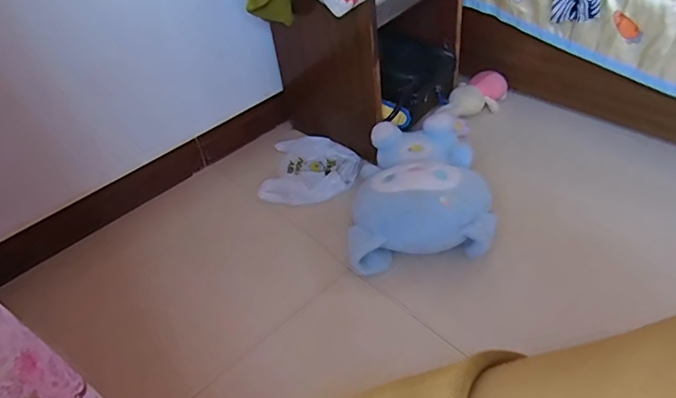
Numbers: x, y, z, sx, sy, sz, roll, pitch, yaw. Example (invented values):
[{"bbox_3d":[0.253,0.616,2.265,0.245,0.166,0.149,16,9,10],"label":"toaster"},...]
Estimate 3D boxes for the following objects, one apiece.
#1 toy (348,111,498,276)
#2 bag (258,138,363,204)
[{"bbox_3d":[0.199,-0.028,1.284,0.351,0.158,0.413,-6,42,2],"label":"toy"},{"bbox_3d":[-0.077,-0.099,1.502,0.275,0.020,0.290,-2,43,7],"label":"bag"}]

